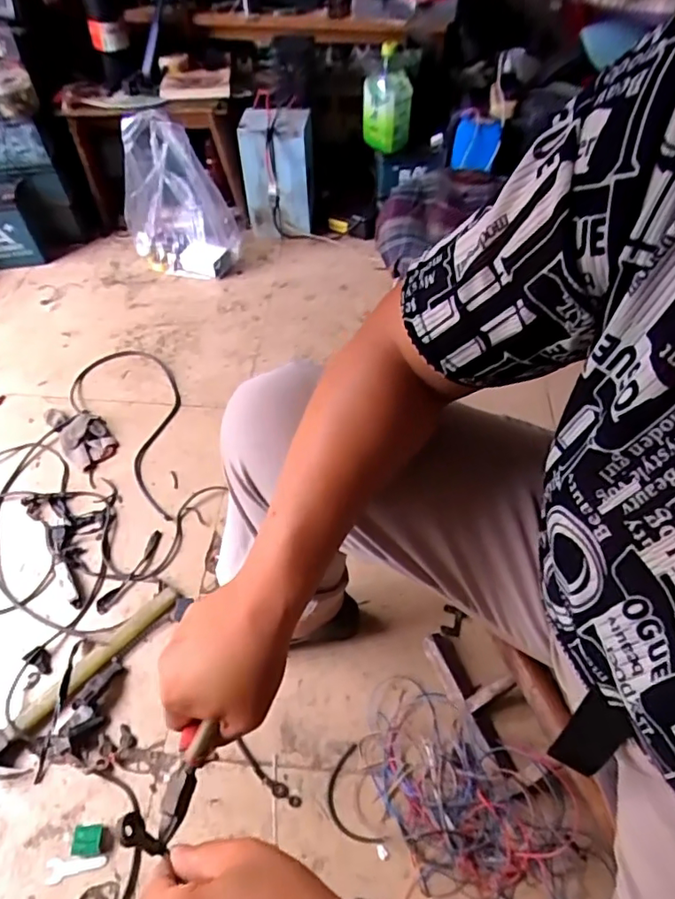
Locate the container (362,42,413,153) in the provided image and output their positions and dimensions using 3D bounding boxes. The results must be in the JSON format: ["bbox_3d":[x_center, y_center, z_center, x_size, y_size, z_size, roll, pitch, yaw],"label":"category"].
[{"bbox_3d":[0.117,-0.812,1.284,0.108,0.210,0.073,7,54,5],"label":"container"}]

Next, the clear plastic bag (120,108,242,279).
[{"bbox_3d":[-0.386,-0.593,1.291,0.263,0.319,0.156,14,55,10],"label":"clear plastic bag"}]

